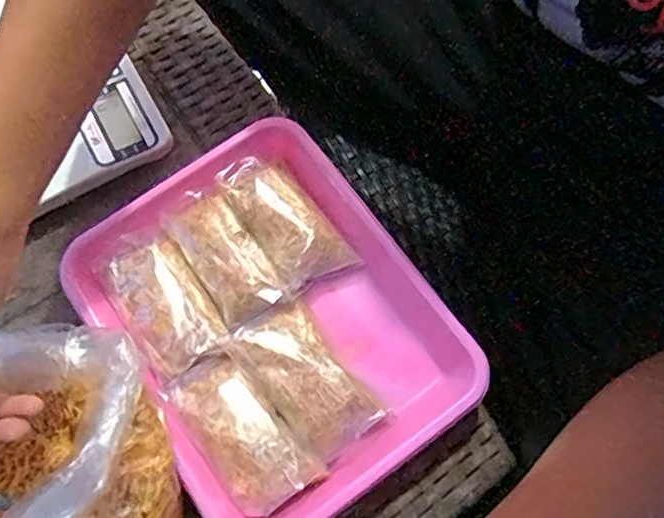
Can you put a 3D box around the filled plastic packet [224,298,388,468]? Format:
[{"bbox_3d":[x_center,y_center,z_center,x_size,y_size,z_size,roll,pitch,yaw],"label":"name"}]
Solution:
[{"bbox_3d":[-0.016,0.071,0.353,0.049,0.021,0.090,-37,76,-10],"label":"filled plastic packet"}]

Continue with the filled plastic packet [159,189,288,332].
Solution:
[{"bbox_3d":[-0.067,-0.004,0.365,0.041,0.015,0.088,-33,75,-9],"label":"filled plastic packet"}]

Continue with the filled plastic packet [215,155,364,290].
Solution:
[{"bbox_3d":[-0.030,-0.026,0.376,0.046,0.020,0.092,-37,76,-10],"label":"filled plastic packet"}]

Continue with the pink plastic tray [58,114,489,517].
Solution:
[{"bbox_3d":[-0.035,0.037,0.363,0.176,0.035,0.215,-35,76,-10],"label":"pink plastic tray"}]

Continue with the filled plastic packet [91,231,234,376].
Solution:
[{"bbox_3d":[-0.104,0.024,0.361,0.050,0.011,0.087,-33,75,-9],"label":"filled plastic packet"}]

